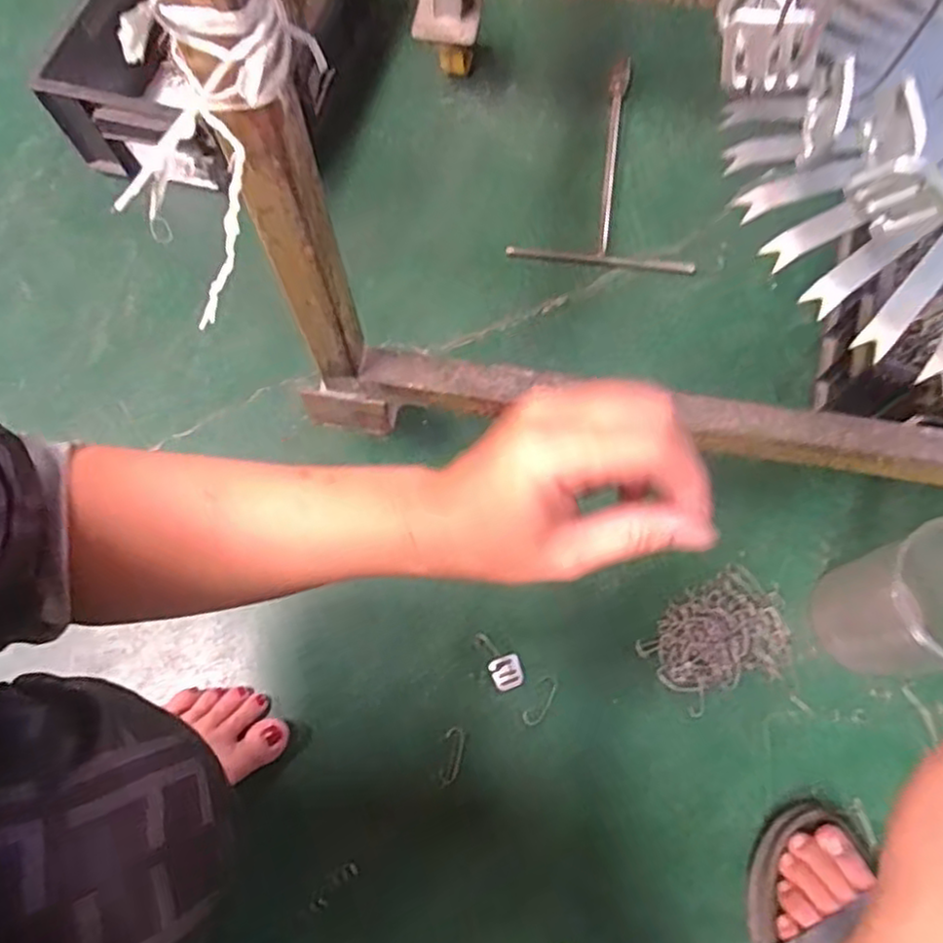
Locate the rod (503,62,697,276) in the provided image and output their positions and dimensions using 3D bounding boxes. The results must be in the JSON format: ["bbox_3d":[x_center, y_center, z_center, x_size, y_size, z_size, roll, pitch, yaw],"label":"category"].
[{"bbox_3d":[0.145,-0.347,0.762,0.189,0.028,0.273,4,69,2],"label":"rod"}]

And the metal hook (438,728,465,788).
[{"bbox_3d":[-0.016,0.230,0.552,0.016,0.004,0.045,9,69,4],"label":"metal hook"}]

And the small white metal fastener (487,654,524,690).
[{"bbox_3d":[0.030,0.169,0.579,0.028,0.004,0.026,-21,70,-7],"label":"small white metal fastener"}]

